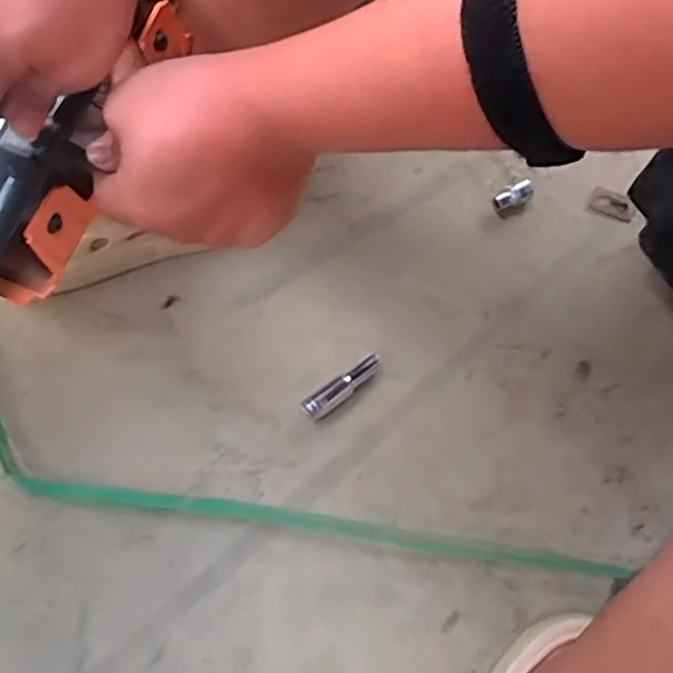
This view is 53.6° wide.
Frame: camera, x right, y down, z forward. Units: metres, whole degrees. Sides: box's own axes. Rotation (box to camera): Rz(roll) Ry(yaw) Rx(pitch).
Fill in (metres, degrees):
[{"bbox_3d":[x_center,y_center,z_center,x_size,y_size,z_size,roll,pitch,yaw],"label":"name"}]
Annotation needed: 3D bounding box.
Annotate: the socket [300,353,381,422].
[{"bbox_3d":[0.006,0.043,0.581,0.081,0.015,0.019,-36,72,-15],"label":"socket"}]

